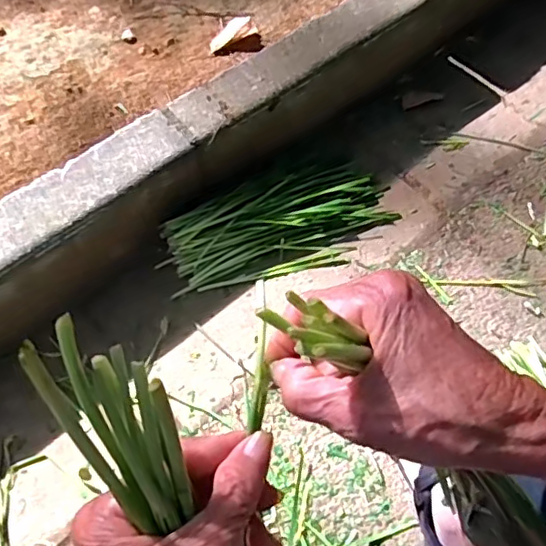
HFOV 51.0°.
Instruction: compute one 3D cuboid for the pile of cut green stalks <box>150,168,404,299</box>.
[{"bbox_3d":[0.011,-0.069,0.804,0.332,0.040,0.150,-22,68,-13],"label":"pile of cut green stalks"}]

